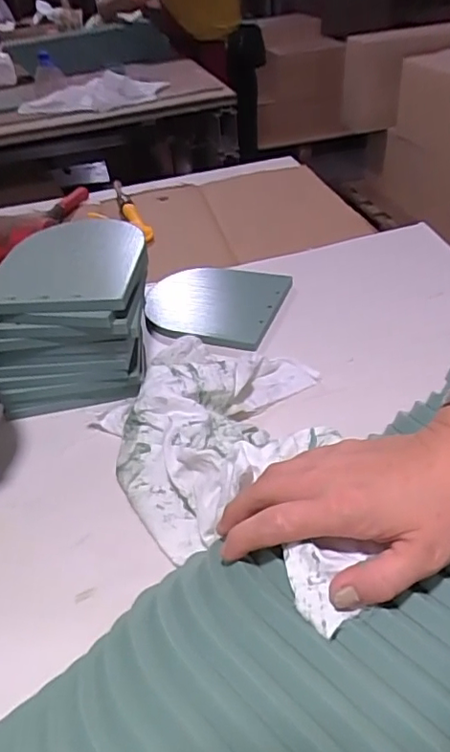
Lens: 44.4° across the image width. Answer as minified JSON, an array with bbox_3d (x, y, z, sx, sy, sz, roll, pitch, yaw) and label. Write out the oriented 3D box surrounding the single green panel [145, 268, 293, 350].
[{"bbox_3d":[-0.016,-0.099,0.716,0.175,0.014,0.163,9,42,19],"label":"single green panel"}]

